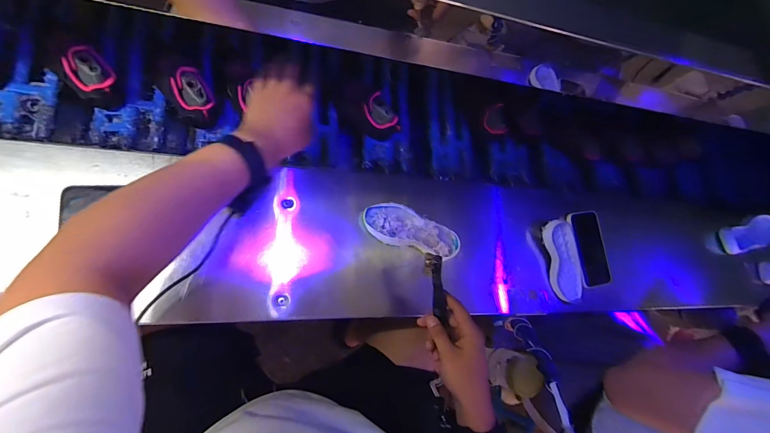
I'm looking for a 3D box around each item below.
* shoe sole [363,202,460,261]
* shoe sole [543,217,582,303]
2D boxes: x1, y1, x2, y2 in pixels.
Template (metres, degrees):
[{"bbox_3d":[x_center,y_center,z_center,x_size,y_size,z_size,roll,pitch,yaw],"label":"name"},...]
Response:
[{"bbox_3d":[0.049,0.023,0.578,0.169,0.032,0.064,18,85,-7],"label":"shoe sole"},{"bbox_3d":[0.346,0.083,0.668,0.063,0.022,0.153,-11,89,-8],"label":"shoe sole"}]

